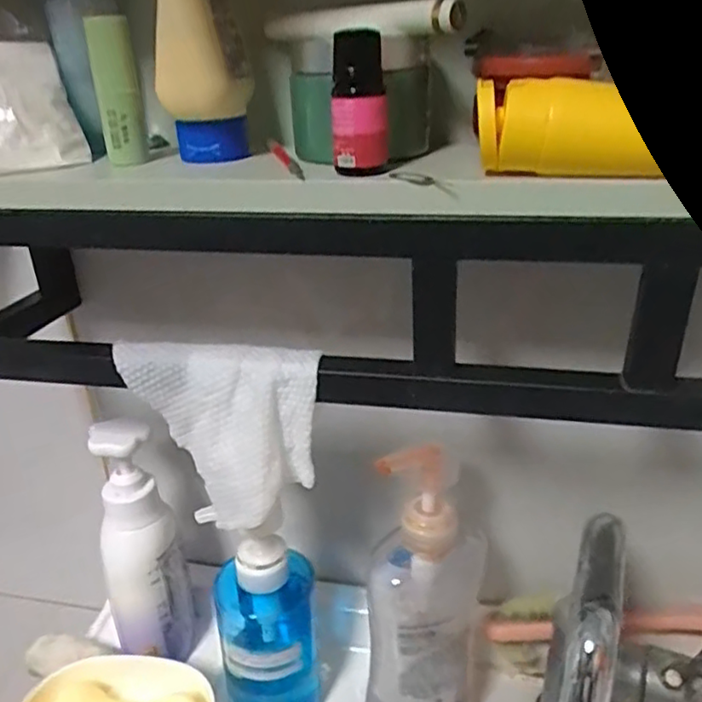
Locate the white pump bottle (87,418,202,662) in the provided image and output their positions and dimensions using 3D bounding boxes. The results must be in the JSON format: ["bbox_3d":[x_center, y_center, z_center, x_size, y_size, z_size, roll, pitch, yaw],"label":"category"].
[{"bbox_3d":[-0.156,0.152,0.497,0.061,0.218,0.068,-8,27,-13],"label":"white pump bottle"}]

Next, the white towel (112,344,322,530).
[{"bbox_3d":[-0.074,0.044,0.363,0.115,0.090,0.043,8,28,19],"label":"white towel"}]

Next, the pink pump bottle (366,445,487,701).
[{"bbox_3d":[0.052,0.164,0.437,0.072,0.226,0.082,6,27,15],"label":"pink pump bottle"}]

